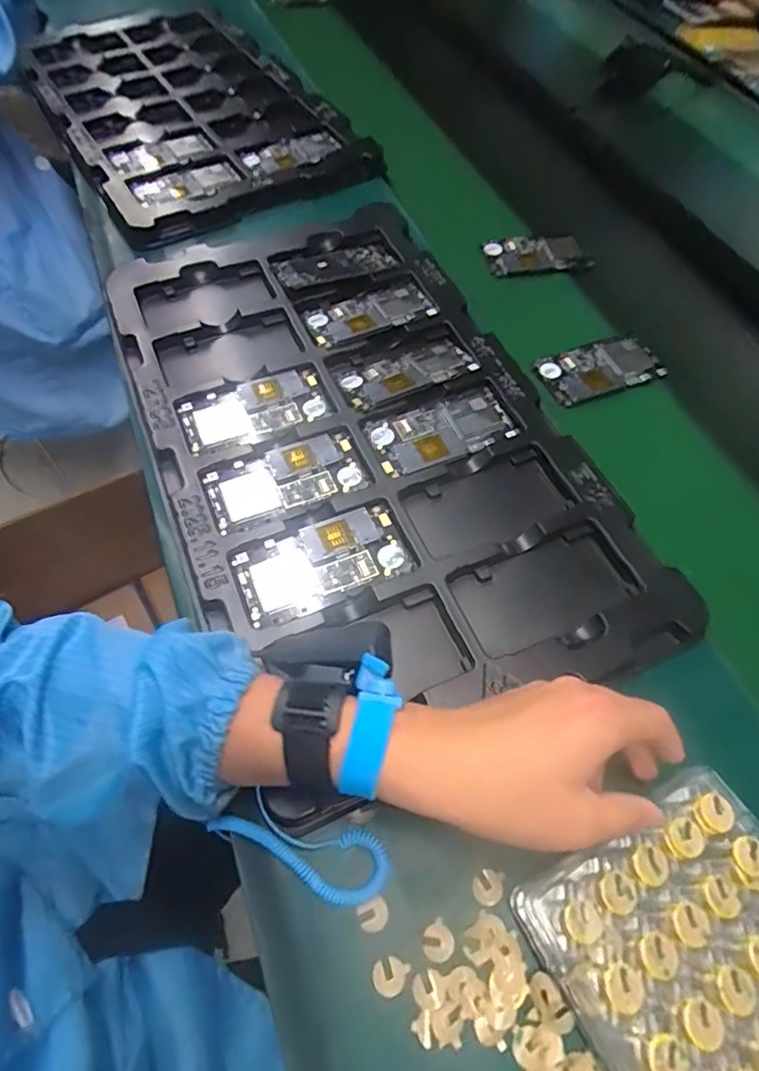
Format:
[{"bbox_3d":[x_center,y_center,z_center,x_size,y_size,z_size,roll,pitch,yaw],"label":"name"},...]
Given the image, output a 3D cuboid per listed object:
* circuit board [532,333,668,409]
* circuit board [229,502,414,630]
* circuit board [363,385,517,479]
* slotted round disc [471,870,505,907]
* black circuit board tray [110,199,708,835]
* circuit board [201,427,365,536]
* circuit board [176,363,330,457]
[{"bbox_3d":[0.222,-0.168,0.579,0.122,0.009,0.066,-17,62,-12],"label":"circuit board"},{"bbox_3d":[-0.043,0.021,0.438,0.126,0.008,0.069,-21,63,-14],"label":"circuit board"},{"bbox_3d":[0.054,-0.092,0.501,0.122,0.005,0.063,-18,62,-13],"label":"circuit board"},{"bbox_3d":[0.064,0.208,0.338,0.018,0.004,0.018,1,59,-2],"label":"slotted round disc"},{"bbox_3d":[-0.027,-0.104,0.502,0.321,0.029,0.564,-19,62,-13],"label":"black circuit board tray"},{"bbox_3d":[-0.078,-0.047,0.478,0.127,0.005,0.062,-20,63,-14],"label":"circuit board"},{"bbox_3d":[-0.113,-0.114,0.519,0.129,0.007,0.067,-21,63,-14],"label":"circuit board"}]

